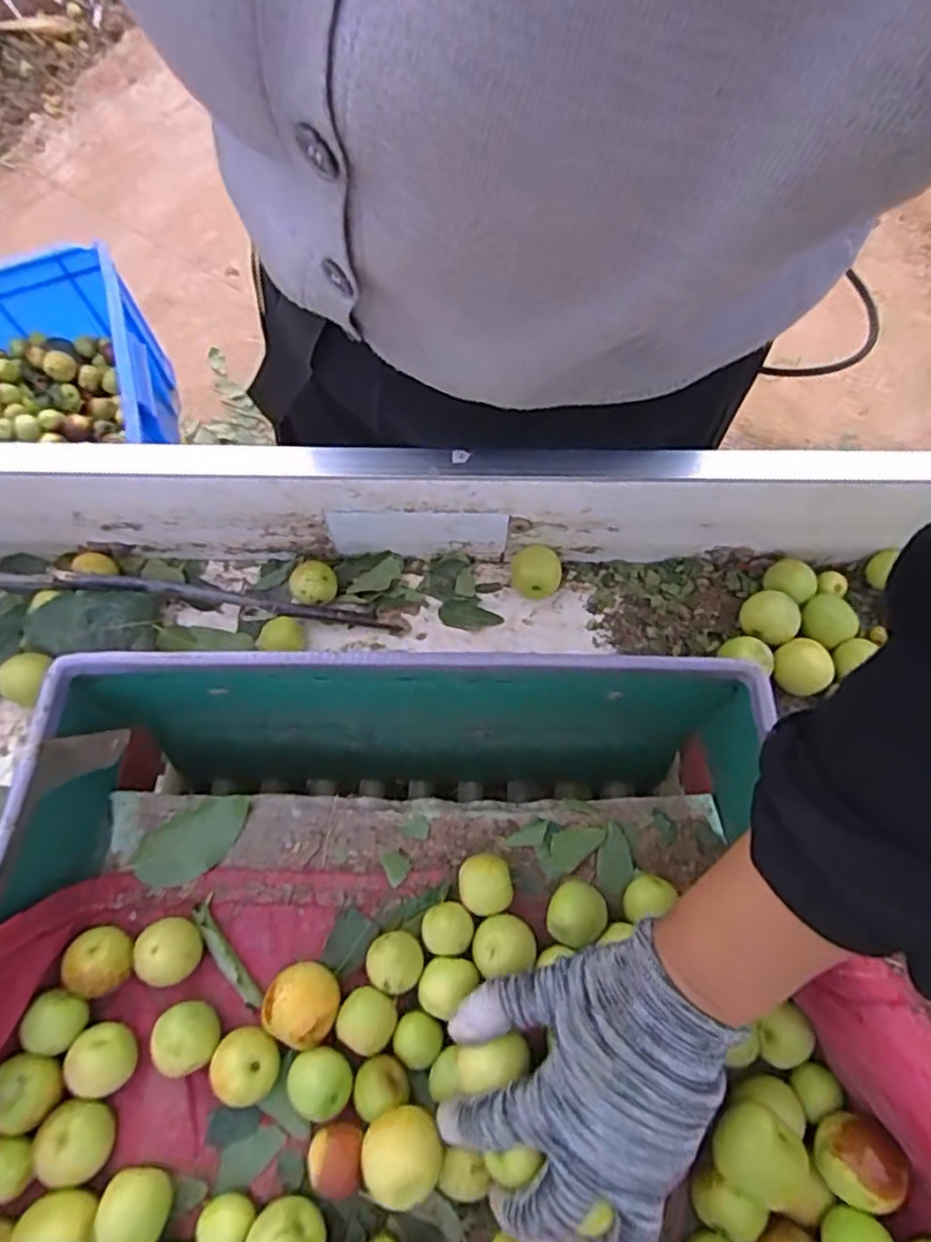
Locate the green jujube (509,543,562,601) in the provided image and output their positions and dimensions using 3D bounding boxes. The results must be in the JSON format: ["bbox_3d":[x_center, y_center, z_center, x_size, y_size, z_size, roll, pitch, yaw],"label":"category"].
[{"bbox_3d":[0.049,-0.032,0.485,0.034,0.032,0.035,0,71,0],"label":"green jujube"}]

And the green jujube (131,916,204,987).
[{"bbox_3d":[-0.161,0.180,0.379,0.031,0.030,0.032,0,71,0],"label":"green jujube"}]

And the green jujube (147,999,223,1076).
[{"bbox_3d":[-0.144,0.215,0.358,0.030,0.025,0.032,0,71,0],"label":"green jujube"}]

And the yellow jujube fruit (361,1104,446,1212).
[{"bbox_3d":[-0.030,0.249,0.324,0.035,0.031,0.034,0,71,0],"label":"yellow jujube fruit"}]

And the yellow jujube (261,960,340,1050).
[{"bbox_3d":[-0.085,0.200,0.365,0.036,0.032,0.036,16,72,6],"label":"yellow jujube"}]

